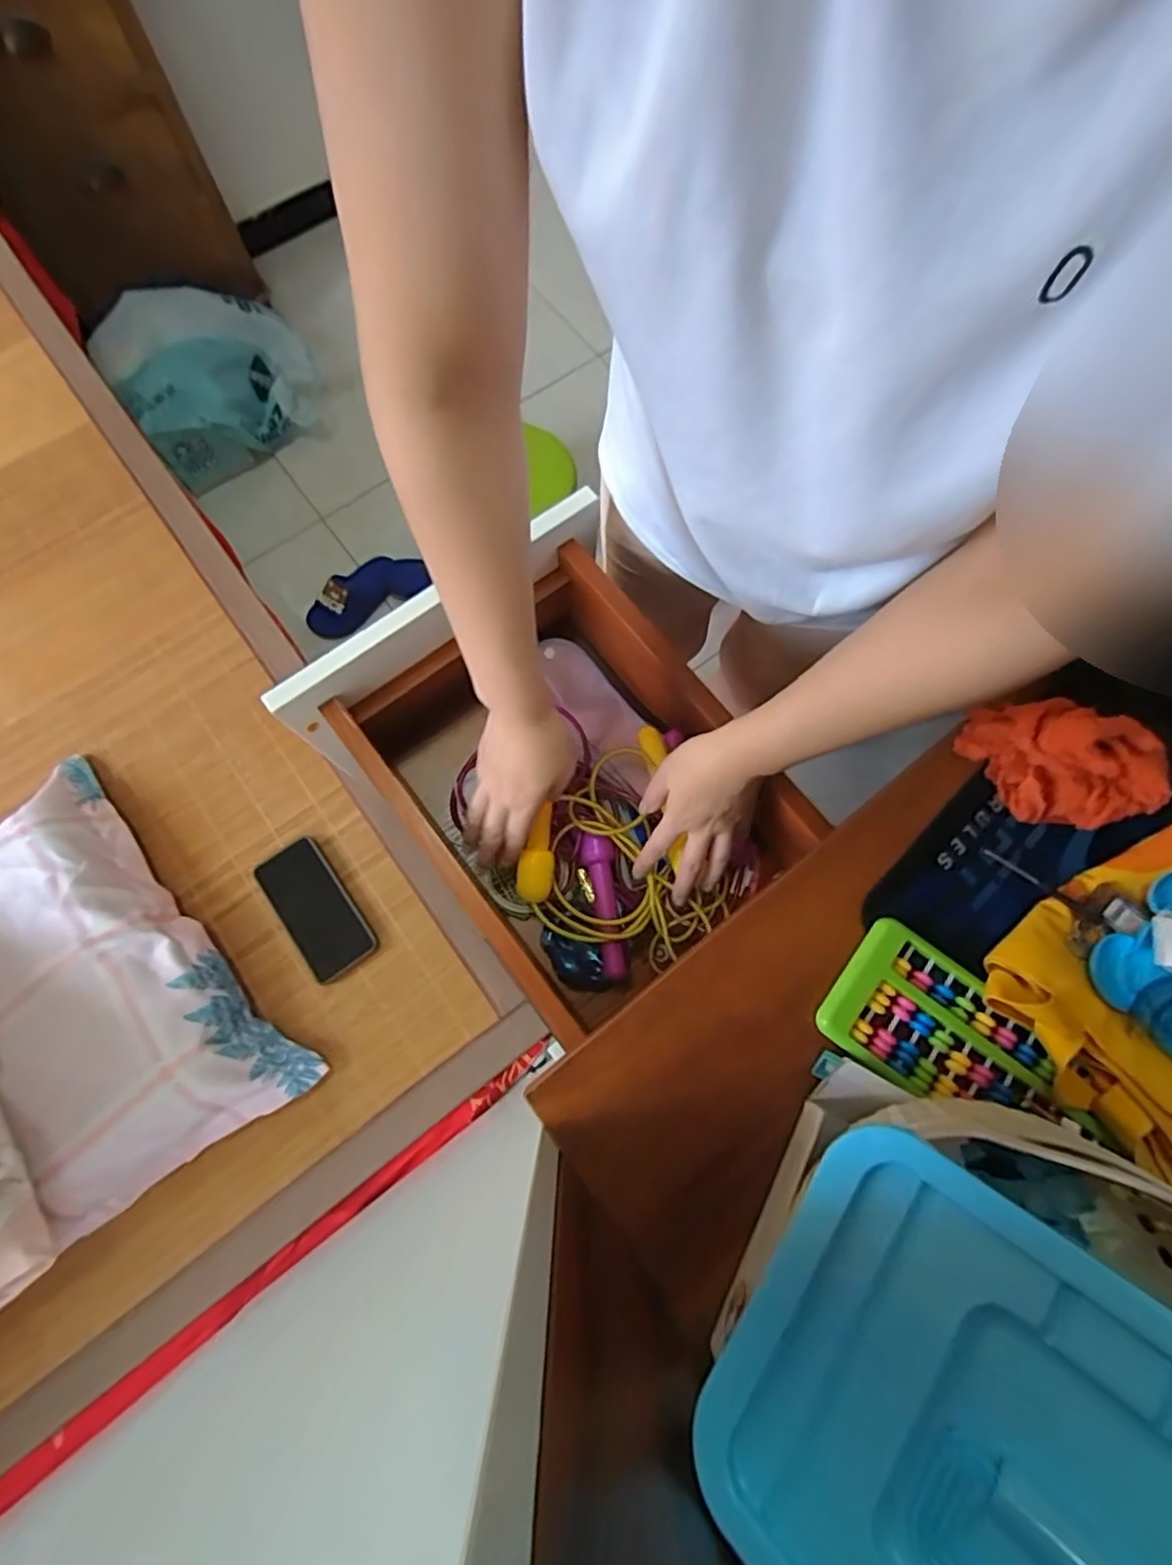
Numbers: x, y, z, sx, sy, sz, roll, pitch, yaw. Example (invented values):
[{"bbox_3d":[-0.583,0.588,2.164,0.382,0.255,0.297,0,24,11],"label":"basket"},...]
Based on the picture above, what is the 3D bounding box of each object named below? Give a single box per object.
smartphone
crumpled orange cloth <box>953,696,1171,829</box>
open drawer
[{"bbox_3d":[-0.318,0.147,0.725,0.082,0.015,0.161,-34,78,-9],"label":"smartphone"},{"bbox_3d":[0.335,-0.019,0.433,0.080,0.057,0.113,-30,77,-8],"label":"crumpled orange cloth"},{"bbox_3d":[-0.018,-0.004,0.554,0.292,0.156,0.363,-37,79,-10],"label":"open drawer"}]

